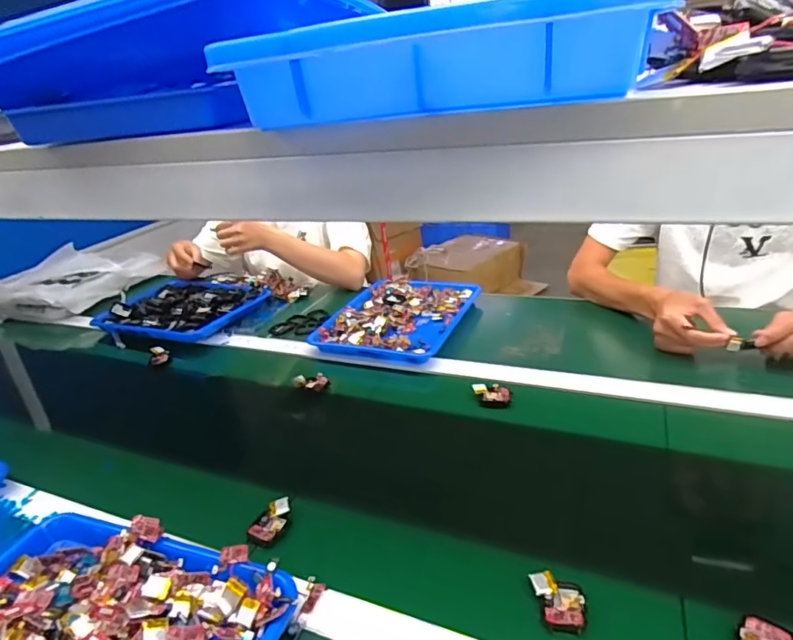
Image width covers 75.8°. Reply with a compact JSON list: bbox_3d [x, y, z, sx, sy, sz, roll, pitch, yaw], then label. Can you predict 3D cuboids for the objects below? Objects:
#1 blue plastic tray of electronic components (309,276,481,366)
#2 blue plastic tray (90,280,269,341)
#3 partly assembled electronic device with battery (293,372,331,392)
[{"bbox_3d":[0.013,-0.015,1.012,0.246,0.031,0.322,6,28,23],"label":"blue plastic tray of electronic components"},{"bbox_3d":[-0.472,-0.039,1.138,0.331,0.042,0.255,7,28,25],"label":"blue plastic tray"},{"bbox_3d":[-0.138,0.099,0.829,0.061,0.018,0.030,9,29,29],"label":"partly assembled electronic device with battery"}]

